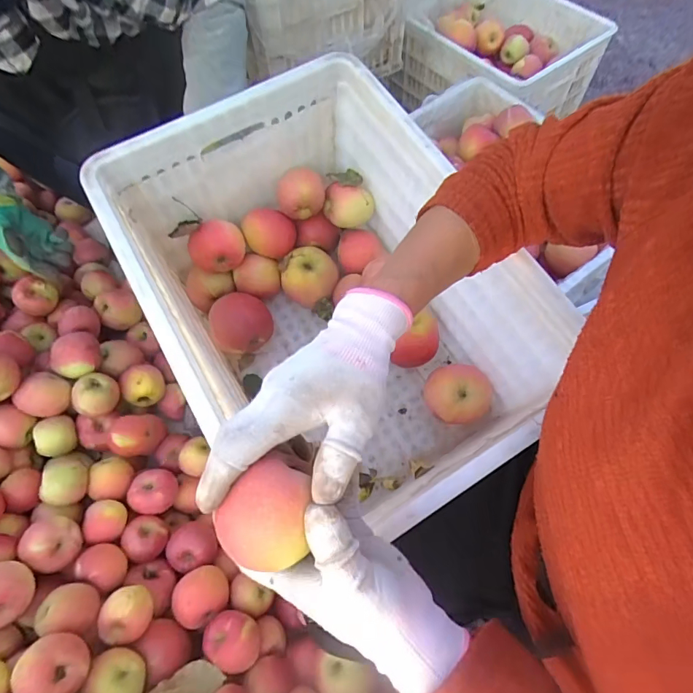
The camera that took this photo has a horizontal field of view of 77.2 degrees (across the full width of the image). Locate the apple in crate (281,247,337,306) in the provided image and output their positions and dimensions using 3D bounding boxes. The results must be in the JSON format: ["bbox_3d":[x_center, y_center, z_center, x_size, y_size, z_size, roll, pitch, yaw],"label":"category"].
[{"bbox_3d":[-0.056,-0.104,0.654,0.085,0.065,0.071,-17,64,-5],"label":"apple in crate"}]

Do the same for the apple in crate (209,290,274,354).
[{"bbox_3d":[-0.150,-0.031,0.631,0.084,0.070,0.075,-26,65,-9],"label":"apple in crate"}]

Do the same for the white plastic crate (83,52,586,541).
[{"bbox_3d":[-0.020,-0.042,0.543,0.346,0.302,0.472,-29,65,-11],"label":"white plastic crate"}]

